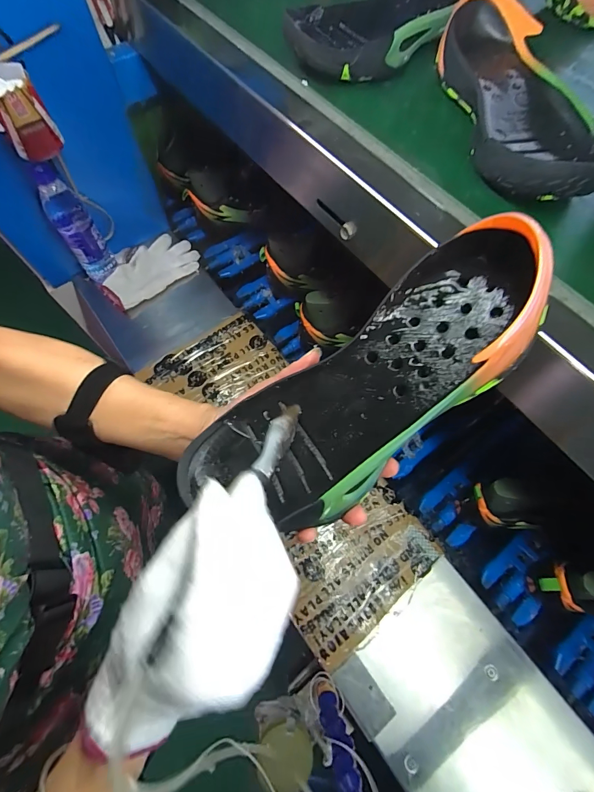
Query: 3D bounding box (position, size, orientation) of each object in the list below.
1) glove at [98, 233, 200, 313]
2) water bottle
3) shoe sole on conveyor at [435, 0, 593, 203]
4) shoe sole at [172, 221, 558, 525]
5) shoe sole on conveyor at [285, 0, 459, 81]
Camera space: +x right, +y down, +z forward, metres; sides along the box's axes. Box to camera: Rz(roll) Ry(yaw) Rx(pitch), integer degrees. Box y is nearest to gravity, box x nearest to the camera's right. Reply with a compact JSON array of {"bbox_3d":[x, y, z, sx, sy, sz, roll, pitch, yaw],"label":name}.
[{"bbox_3d":[-0.314,-0.270,0.757,0.204,0.048,0.136,-40,71,-16],"label":"glove"},{"bbox_3d":[-0.399,-0.305,0.643,0.062,0.205,0.057,-34,69,-14],"label":"water bottle"},{"bbox_3d":[0.210,-0.281,0.341,0.104,0.054,0.265,-4,65,-1],"label":"shoe sole on conveyor"},{"bbox_3d":[0.036,0.004,0.238,0.262,0.038,0.095,-38,67,16],"label":"shoe sole"},{"bbox_3d":[0.105,-0.422,0.400,0.268,0.052,0.098,-34,69,-14],"label":"shoe sole on conveyor"}]

